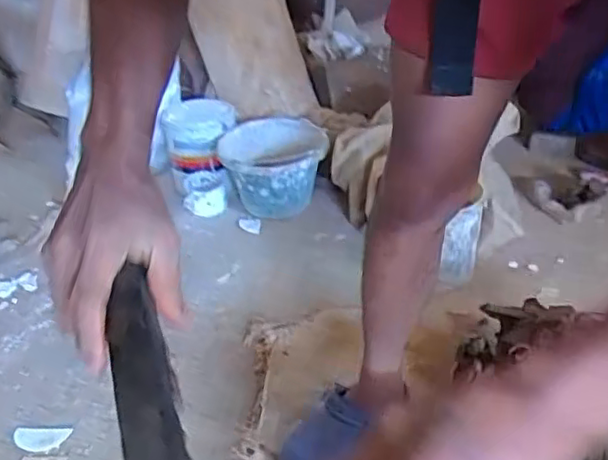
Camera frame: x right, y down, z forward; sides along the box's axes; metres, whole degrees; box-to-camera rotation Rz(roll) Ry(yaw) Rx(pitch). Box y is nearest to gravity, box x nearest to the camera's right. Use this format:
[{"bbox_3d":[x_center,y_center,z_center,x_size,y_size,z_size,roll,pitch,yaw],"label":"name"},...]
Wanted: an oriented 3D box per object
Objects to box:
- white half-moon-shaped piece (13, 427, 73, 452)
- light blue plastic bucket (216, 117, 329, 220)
[{"bbox_3d":[-0.409,0.322,0.985,0.085,0.007,0.046,-2,34,2],"label":"white half-moon-shaped piece"},{"bbox_3d":[-0.068,-0.134,1.497,0.238,0.190,0.227,-2,34,1],"label":"light blue plastic bucket"}]

